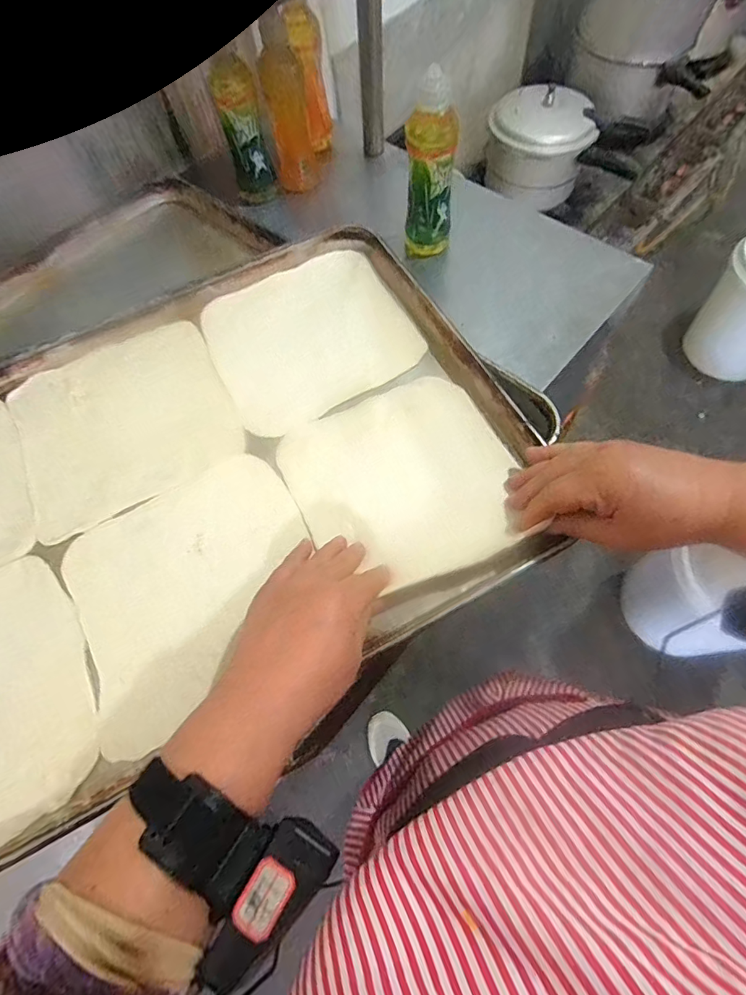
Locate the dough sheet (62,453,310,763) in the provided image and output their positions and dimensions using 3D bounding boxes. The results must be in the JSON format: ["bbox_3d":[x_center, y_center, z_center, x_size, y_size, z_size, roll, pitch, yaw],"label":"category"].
[{"bbox_3d":[-0.138,0.067,0.377,0.187,0.010,0.175,-29,66,-10],"label":"dough sheet"}]

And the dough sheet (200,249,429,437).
[{"bbox_3d":[-0.062,-0.160,0.473,0.187,0.012,0.172,-27,66,-9],"label":"dough sheet"}]

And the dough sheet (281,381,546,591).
[{"bbox_3d":[0.026,-0.016,0.402,0.177,0.019,0.173,-22,65,-7],"label":"dough sheet"}]

